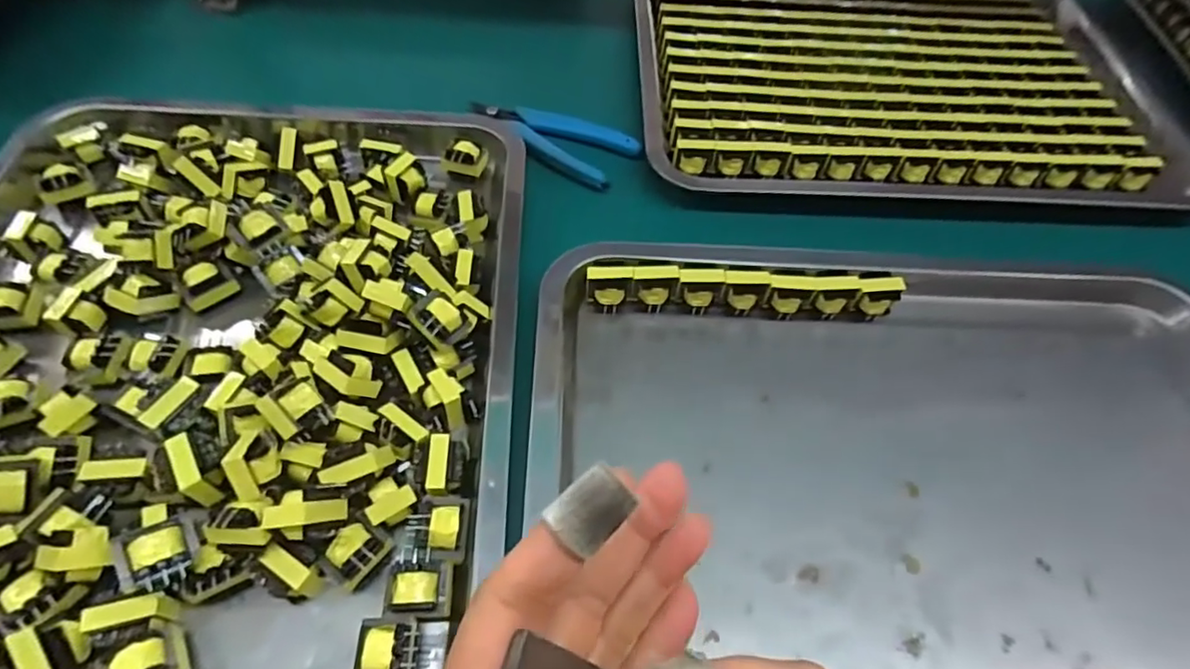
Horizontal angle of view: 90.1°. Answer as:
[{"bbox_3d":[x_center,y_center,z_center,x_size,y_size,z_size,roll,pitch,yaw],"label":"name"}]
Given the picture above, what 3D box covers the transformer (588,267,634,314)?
[{"bbox_3d":[0.008,-0.024,0.319,0.024,0.024,0.014,0,57,-3],"label":"transformer"}]

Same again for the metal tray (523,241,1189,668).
[{"bbox_3d":[0.159,0.071,0.272,0.371,0.033,0.277,2,57,-2],"label":"metal tray"}]

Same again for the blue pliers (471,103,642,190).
[{"bbox_3d":[-0.032,-0.136,0.393,0.115,0.016,0.058,30,60,15],"label":"blue pliers"}]

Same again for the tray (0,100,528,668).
[{"bbox_3d":[-0.186,0.015,0.274,0.293,0.045,0.404,1,57,-2],"label":"tray"}]

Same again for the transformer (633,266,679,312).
[{"bbox_3d":[0.032,-0.024,0.321,0.024,0.024,0.017,2,57,-2],"label":"transformer"}]

